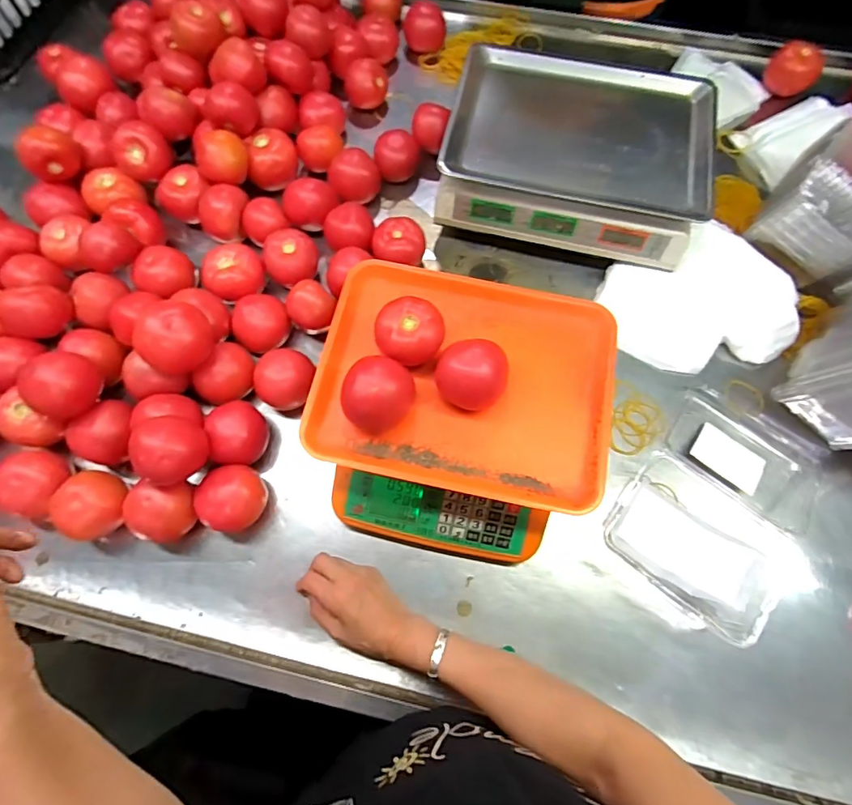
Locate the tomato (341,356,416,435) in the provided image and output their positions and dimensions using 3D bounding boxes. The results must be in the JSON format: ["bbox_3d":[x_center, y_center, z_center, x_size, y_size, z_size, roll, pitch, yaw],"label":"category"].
[{"bbox_3d":[-0.047,-0.008,0.449,0.066,0.050,0.070,33,74,10],"label":"tomato"}]

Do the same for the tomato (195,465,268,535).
[{"bbox_3d":[-0.217,0.109,0.536,0.067,0.055,0.067,0,71,0],"label":"tomato"}]

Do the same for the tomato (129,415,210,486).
[{"bbox_3d":[-0.266,0.050,0.496,0.066,0.056,0.067,0,71,0],"label":"tomato"}]

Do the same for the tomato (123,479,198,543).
[{"bbox_3d":[-0.287,0.123,0.527,0.065,0.062,0.063,2,71,0],"label":"tomato"}]

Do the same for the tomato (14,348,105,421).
[{"bbox_3d":[-0.399,-0.020,0.521,0.063,0.057,0.070,23,72,7],"label":"tomato"}]

